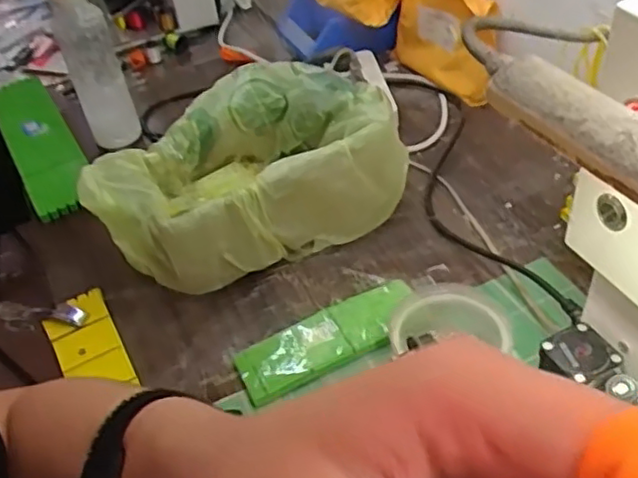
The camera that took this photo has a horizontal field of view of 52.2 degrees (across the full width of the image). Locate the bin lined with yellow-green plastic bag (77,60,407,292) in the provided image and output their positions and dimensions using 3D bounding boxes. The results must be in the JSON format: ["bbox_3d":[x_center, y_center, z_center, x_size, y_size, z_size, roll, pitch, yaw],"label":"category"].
[{"bbox_3d":[-0.084,-0.069,0.724,0.308,0.129,0.201,-22,45,-14],"label":"bin lined with yellow-green plastic bag"}]

